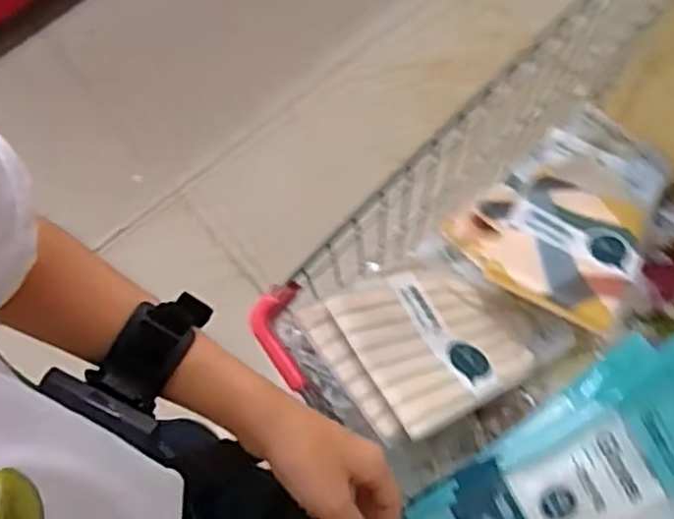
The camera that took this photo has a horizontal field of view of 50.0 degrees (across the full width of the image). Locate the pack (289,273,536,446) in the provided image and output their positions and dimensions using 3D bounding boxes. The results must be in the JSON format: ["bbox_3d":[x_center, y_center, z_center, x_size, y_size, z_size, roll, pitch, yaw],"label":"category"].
[{"bbox_3d":[0.090,0.083,0.705,0.227,0.030,0.149,-13,59,-41],"label":"pack"}]

